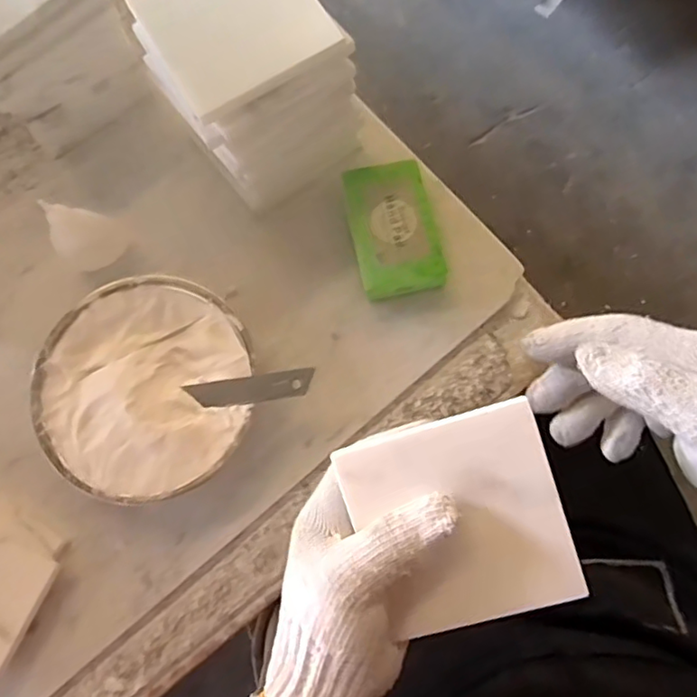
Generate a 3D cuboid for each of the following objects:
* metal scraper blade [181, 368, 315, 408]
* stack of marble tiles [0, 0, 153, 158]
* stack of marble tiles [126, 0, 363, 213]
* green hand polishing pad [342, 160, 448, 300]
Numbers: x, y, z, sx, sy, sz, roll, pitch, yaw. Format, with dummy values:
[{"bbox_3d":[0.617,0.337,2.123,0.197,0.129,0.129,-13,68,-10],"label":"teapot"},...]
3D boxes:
[{"bbox_3d":[-0.065,0.027,0.399,0.085,0.004,0.018,-8,91,8],"label":"metal scraper blade"},{"bbox_3d":[-0.227,-0.227,0.454,0.109,0.127,0.116,-37,80,-9],"label":"stack of marble tiles"},{"bbox_3d":[-0.064,-0.173,0.427,0.110,0.136,0.120,-31,79,-8],"label":"stack of marble tiles"},{"bbox_3d":[0.032,-0.084,0.451,0.058,0.034,0.094,-13,77,-4],"label":"green hand polishing pad"}]

